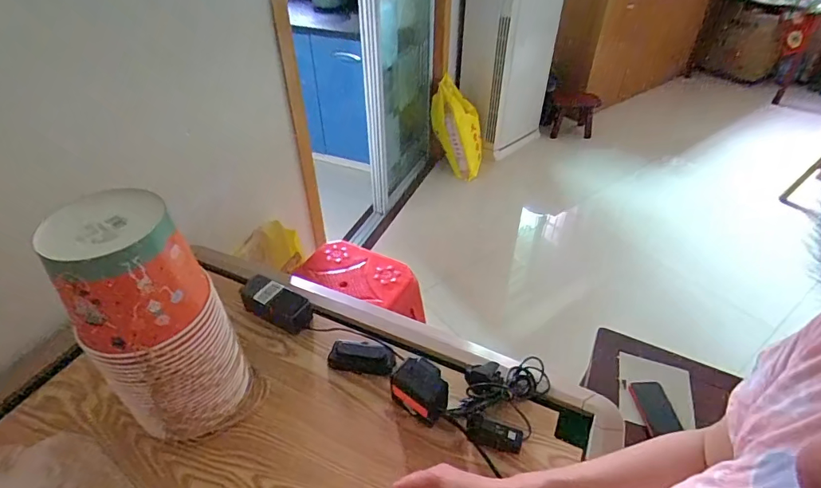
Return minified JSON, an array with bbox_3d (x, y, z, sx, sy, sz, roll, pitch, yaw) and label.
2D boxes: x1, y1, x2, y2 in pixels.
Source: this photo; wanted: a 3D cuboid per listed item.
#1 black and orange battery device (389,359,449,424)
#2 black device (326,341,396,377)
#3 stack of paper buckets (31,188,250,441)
[{"bbox_3d":[0.017,0.214,0.672,0.083,0.084,0.056,23,45,24],"label":"black and orange battery device"},{"bbox_3d":[-0.081,0.190,0.764,0.113,0.028,0.049,7,41,7],"label":"black device"},{"bbox_3d":[-0.327,0.111,0.603,0.154,0.336,0.141,-22,45,-25],"label":"stack of paper buckets"}]

